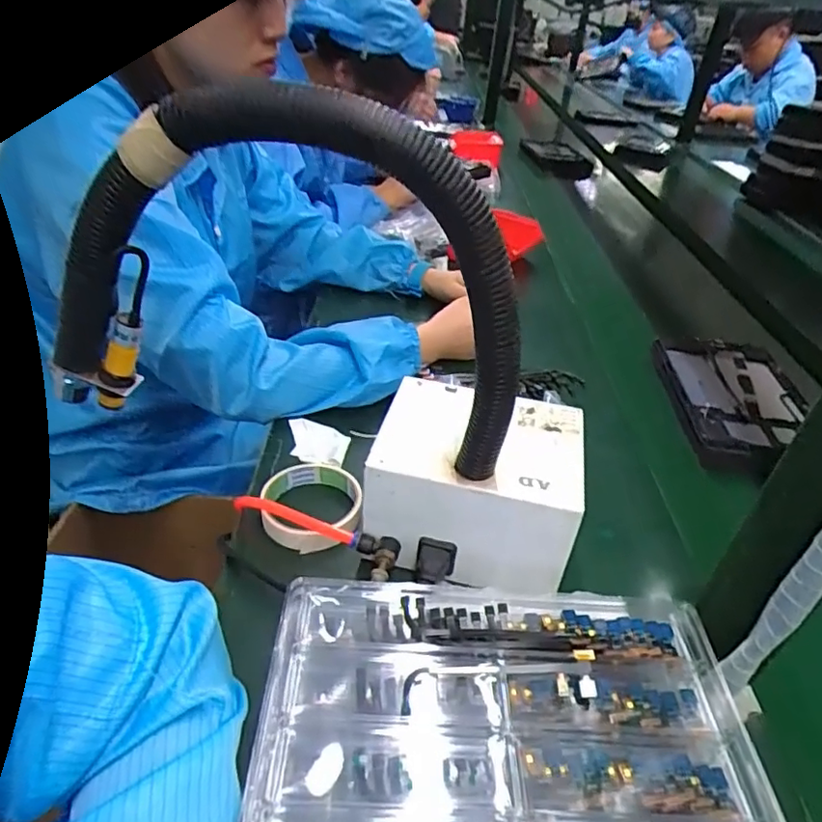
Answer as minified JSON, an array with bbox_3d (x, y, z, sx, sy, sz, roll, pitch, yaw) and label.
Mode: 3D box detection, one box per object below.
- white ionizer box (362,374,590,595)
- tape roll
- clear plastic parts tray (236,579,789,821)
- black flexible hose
[{"bbox_3d":[0.051,0.052,0.467,0.159,0.085,0.140,14,39,10],"label":"white ionizer box"},{"bbox_3d":[-0.087,0.081,0.510,0.084,0.028,0.098,1,37,-7],"label":"tape roll"},{"bbox_3d":[0.056,0.209,0.316,0.279,0.057,0.225,4,37,-3],"label":"clear plastic parts tray"},{"bbox_3d":[-0.077,-0.066,0.343,0.291,0.224,0.035,8,37,2],"label":"black flexible hose"}]

